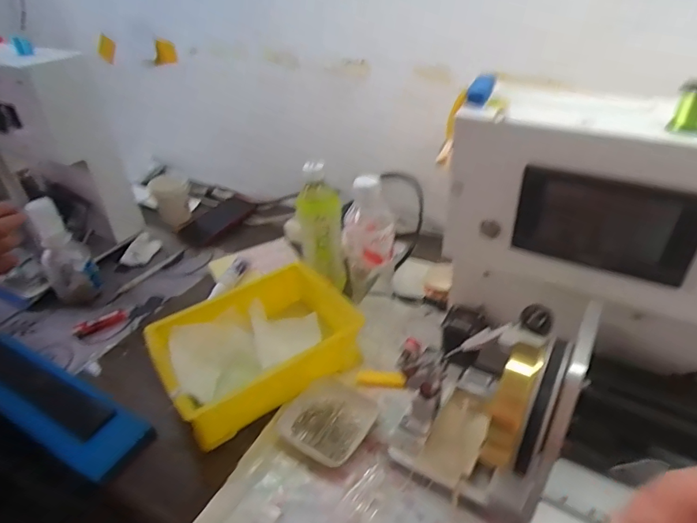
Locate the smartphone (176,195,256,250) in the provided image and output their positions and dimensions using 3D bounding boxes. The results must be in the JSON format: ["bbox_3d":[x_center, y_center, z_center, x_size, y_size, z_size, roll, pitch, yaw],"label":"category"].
[{"bbox_3d":[-0.260,-0.084,0.918,0.064,0.012,0.167,43,51,0],"label":"smartphone"}]

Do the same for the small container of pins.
[{"bbox_3d":[-0.021,0.183,0.541,0.100,0.022,0.100,18,42,28],"label":"small container of pins"}]

